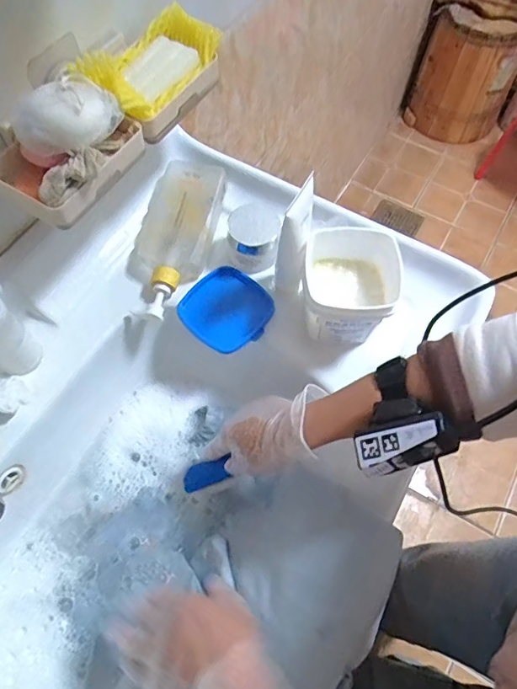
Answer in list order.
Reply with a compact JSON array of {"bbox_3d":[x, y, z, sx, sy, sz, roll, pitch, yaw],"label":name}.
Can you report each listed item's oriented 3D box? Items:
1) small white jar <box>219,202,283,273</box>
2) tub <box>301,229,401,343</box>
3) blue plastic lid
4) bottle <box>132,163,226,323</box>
[{"bbox_3d":[-0.008,-0.126,0.560,0.061,0.054,0.058,0,64,0],"label":"small white jar"},{"bbox_3d":[0.092,-0.054,0.510,0.094,0.102,0.095,5,64,2],"label":"tub"},{"bbox_3d":[-0.036,-0.041,0.551,0.095,0.010,0.094,34,68,15],"label":"blue plastic lid"},{"bbox_3d":[-0.102,-0.127,0.569,0.091,0.047,0.207,10,64,4],"label":"bottle"}]

